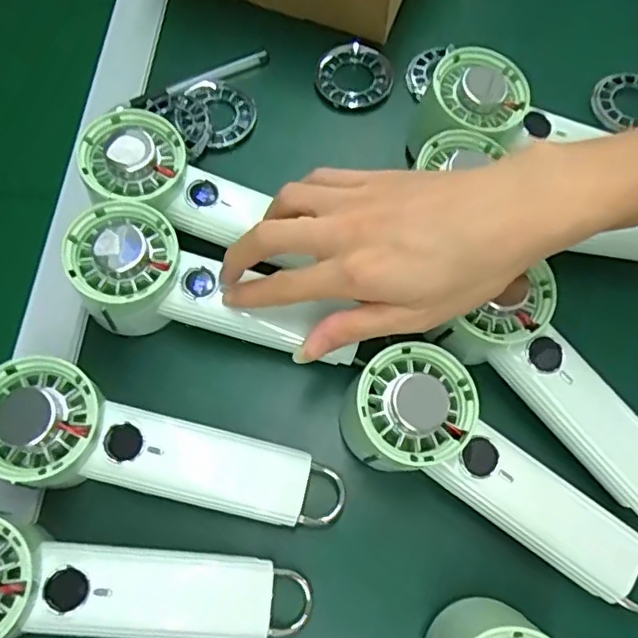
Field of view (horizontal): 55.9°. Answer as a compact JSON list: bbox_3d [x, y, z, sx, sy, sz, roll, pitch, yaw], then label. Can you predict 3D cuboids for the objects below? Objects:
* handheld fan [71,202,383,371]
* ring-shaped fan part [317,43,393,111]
[{"bbox_3d":[-0.060,-0.009,0.360,0.182,0.034,0.063,25,69,-12],"label":"handheld fan"},{"bbox_3d":[0.029,-0.187,0.463,0.058,0.015,0.049,-11,69,-4],"label":"ring-shaped fan part"}]

